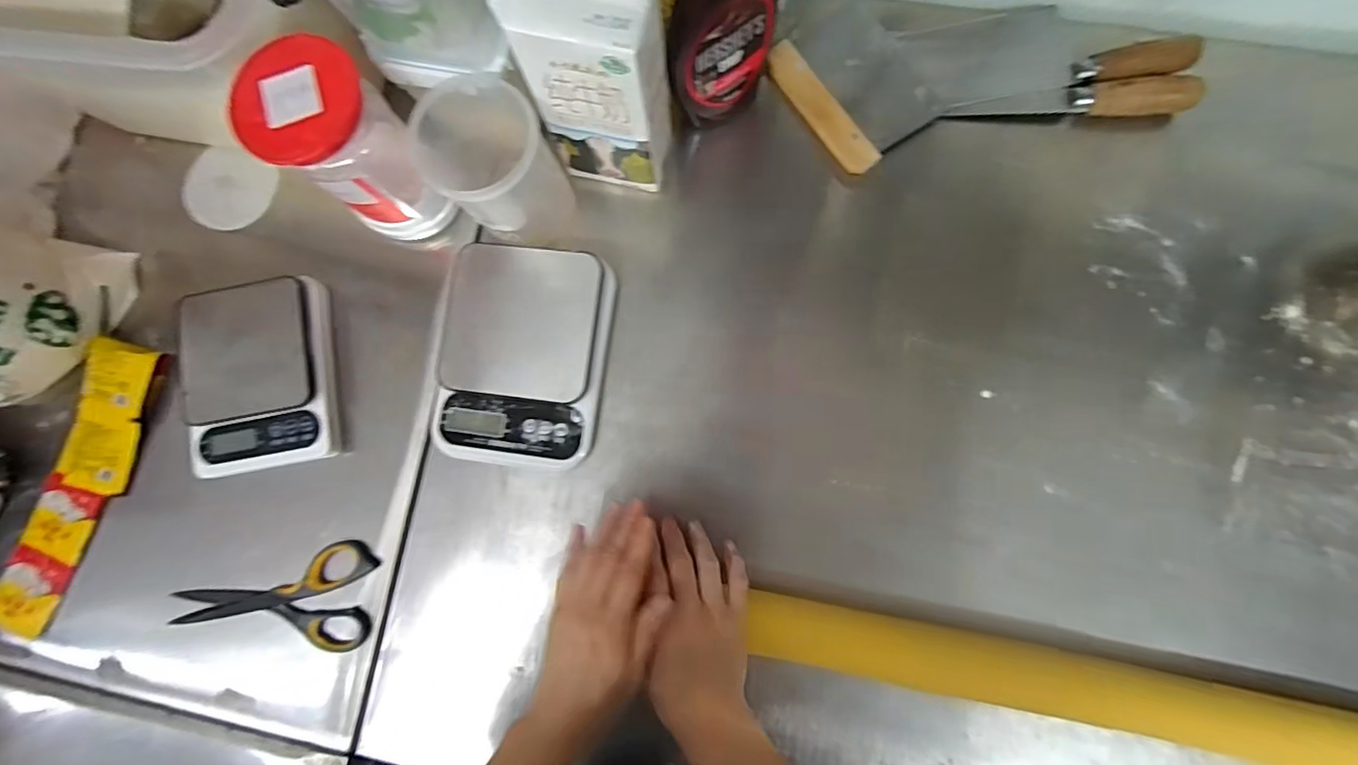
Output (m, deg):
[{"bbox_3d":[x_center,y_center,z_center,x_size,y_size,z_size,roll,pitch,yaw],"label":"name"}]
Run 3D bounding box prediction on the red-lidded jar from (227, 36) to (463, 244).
[{"bbox_3d":[-0.268,-0.191,0.483,0.090,0.159,0.087,0,83,4],"label":"red-lidded jar"}]

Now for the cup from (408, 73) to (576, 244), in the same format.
[{"bbox_3d":[-0.155,-0.186,0.499,0.101,0.134,0.090,37,86,7],"label":"cup"}]

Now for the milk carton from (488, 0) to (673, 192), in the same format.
[{"bbox_3d":[-0.062,-0.233,0.461,0.104,0.190,0.059,14,82,5],"label":"milk carton"}]

